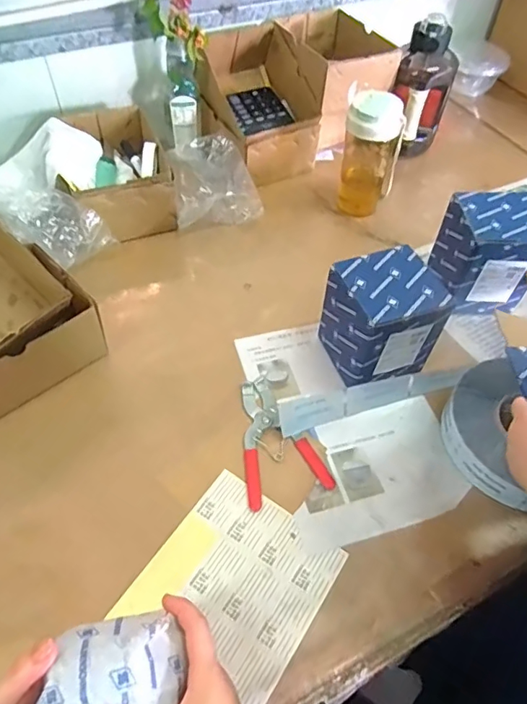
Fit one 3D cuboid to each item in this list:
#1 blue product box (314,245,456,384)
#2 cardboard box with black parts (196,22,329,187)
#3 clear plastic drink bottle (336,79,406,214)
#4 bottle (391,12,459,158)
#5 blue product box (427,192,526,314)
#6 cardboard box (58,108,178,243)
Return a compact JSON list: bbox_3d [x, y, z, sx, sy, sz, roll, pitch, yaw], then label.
[{"bbox_3d":[0.144,-0.037,0.621,0.113,0.132,0.108,-13,54,-11],"label":"blue product box"},{"bbox_3d":[-0.016,-0.427,0.890,0.176,0.189,0.207,-24,58,-19],"label":"cardboard box with black parts"},{"bbox_3d":[0.168,-0.312,0.805,0.083,0.182,0.079,5,52,3],"label":"clear plastic drink bottle"},{"bbox_3d":[0.279,-0.474,0.901,0.107,0.213,0.092,-23,56,-17],"label":"bottle"},{"bbox_3d":[0.306,-0.130,0.697,0.109,0.137,0.115,1,52,0],"label":"blue product box"},{"bbox_3d":[-0.238,-0.284,0.804,0.160,0.100,0.210,-22,56,-17],"label":"cardboard box"}]

